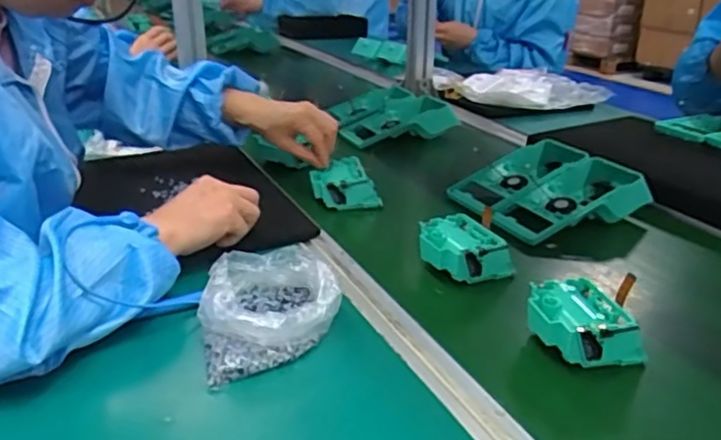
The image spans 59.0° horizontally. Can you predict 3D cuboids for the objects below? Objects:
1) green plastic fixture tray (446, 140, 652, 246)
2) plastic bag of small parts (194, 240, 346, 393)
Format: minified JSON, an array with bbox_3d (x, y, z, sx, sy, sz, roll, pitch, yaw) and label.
[{"bbox_3d":[0.222,-0.039,0.791,0.180,0.061,0.176,-17,28,-25],"label":"green plastic fixture tray"},{"bbox_3d":[-0.076,0.068,0.524,0.110,0.050,0.128,-9,26,-17],"label":"plastic bag of small parts"}]

